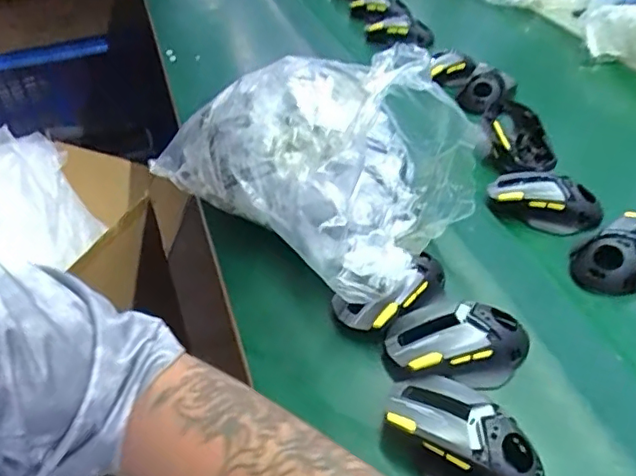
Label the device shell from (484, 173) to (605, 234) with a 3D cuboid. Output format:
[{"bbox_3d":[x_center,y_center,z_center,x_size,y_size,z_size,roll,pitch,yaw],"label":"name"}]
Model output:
[{"bbox_3d":[0.246,-0.039,0.610,0.113,0.048,0.046,23,48,21],"label":"device shell"}]

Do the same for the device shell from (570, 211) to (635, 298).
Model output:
[{"bbox_3d":[0.297,0.016,0.546,0.098,0.040,0.071,-22,48,-20],"label":"device shell"}]

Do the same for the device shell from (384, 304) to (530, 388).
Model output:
[{"bbox_3d":[0.119,0.090,0.473,0.121,0.039,0.071,1,44,3],"label":"device shell"}]

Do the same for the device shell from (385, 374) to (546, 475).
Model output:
[{"bbox_3d":[0.104,0.144,0.407,0.121,0.034,0.068,31,53,29],"label":"device shell"}]

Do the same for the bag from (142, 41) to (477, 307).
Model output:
[{"bbox_3d":[-0.022,-0.106,0.558,0.347,0.159,0.180,32,53,30],"label":"bag"}]

